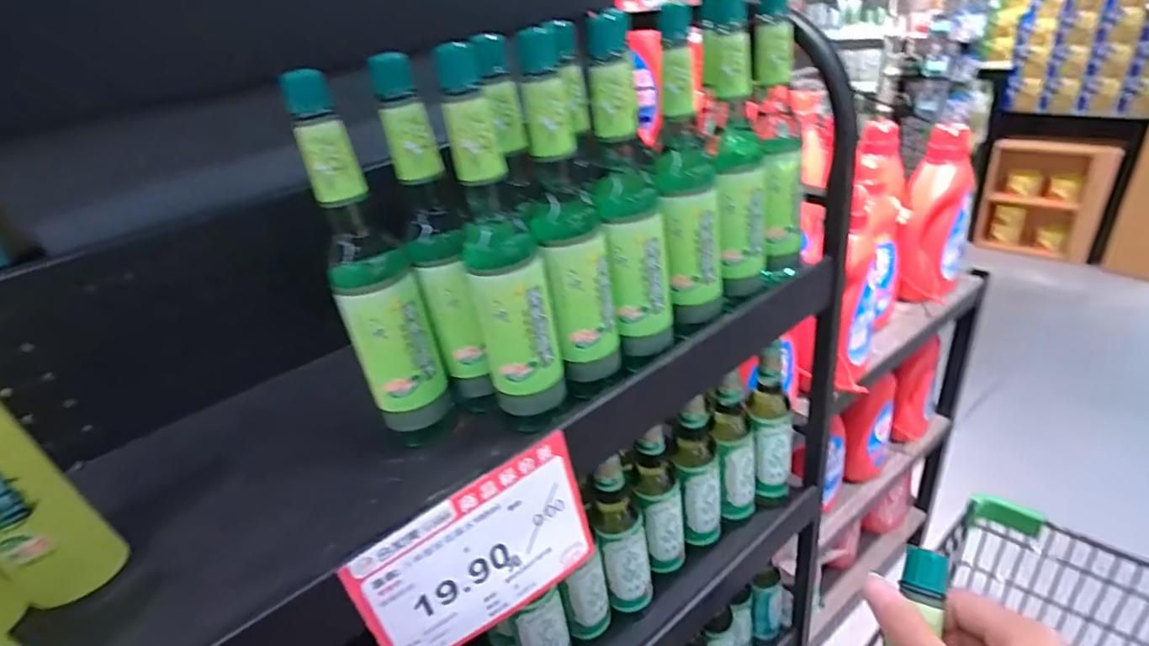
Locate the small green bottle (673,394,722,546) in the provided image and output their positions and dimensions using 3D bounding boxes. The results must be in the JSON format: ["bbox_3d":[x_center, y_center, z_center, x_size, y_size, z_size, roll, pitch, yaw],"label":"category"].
[{"bbox_3d":[0.129,0.152,0.584,0.049,0.183,0.050,0,32,12],"label":"small green bottle"}]

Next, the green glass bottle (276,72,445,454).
[{"bbox_3d":[-0.126,-0.023,0.356,0.052,0.234,0.043,-15,32,-13],"label":"green glass bottle"}]

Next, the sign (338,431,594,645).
[{"bbox_3d":[-0.055,0.142,0.343,0.141,0.101,0.007,-27,28,-27],"label":"sign"}]

